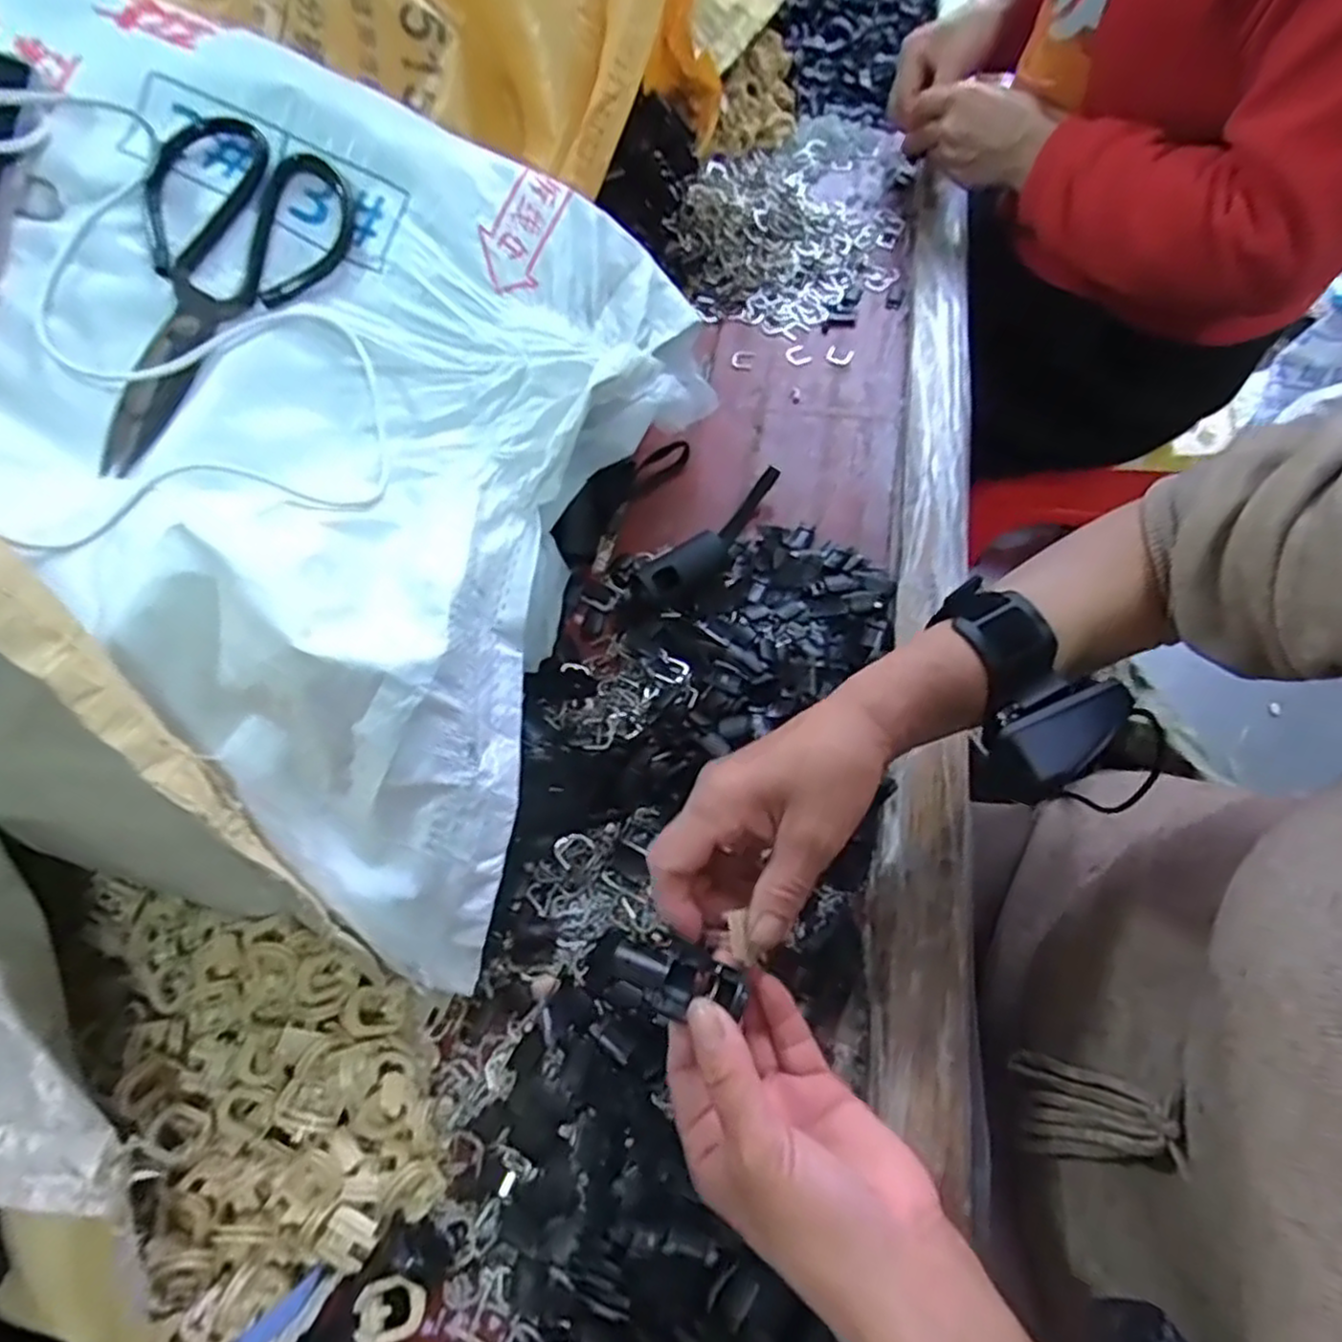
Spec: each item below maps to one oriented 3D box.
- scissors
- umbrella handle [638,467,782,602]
[{"bbox_3d":[-0.243,-0.194,0.381,0.094,0.011,0.203,20,76,-14],"label":"scissors"},{"bbox_3d":[0.031,-0.089,0.493,0.033,0.038,0.137,28,52,18],"label":"umbrella handle"}]

